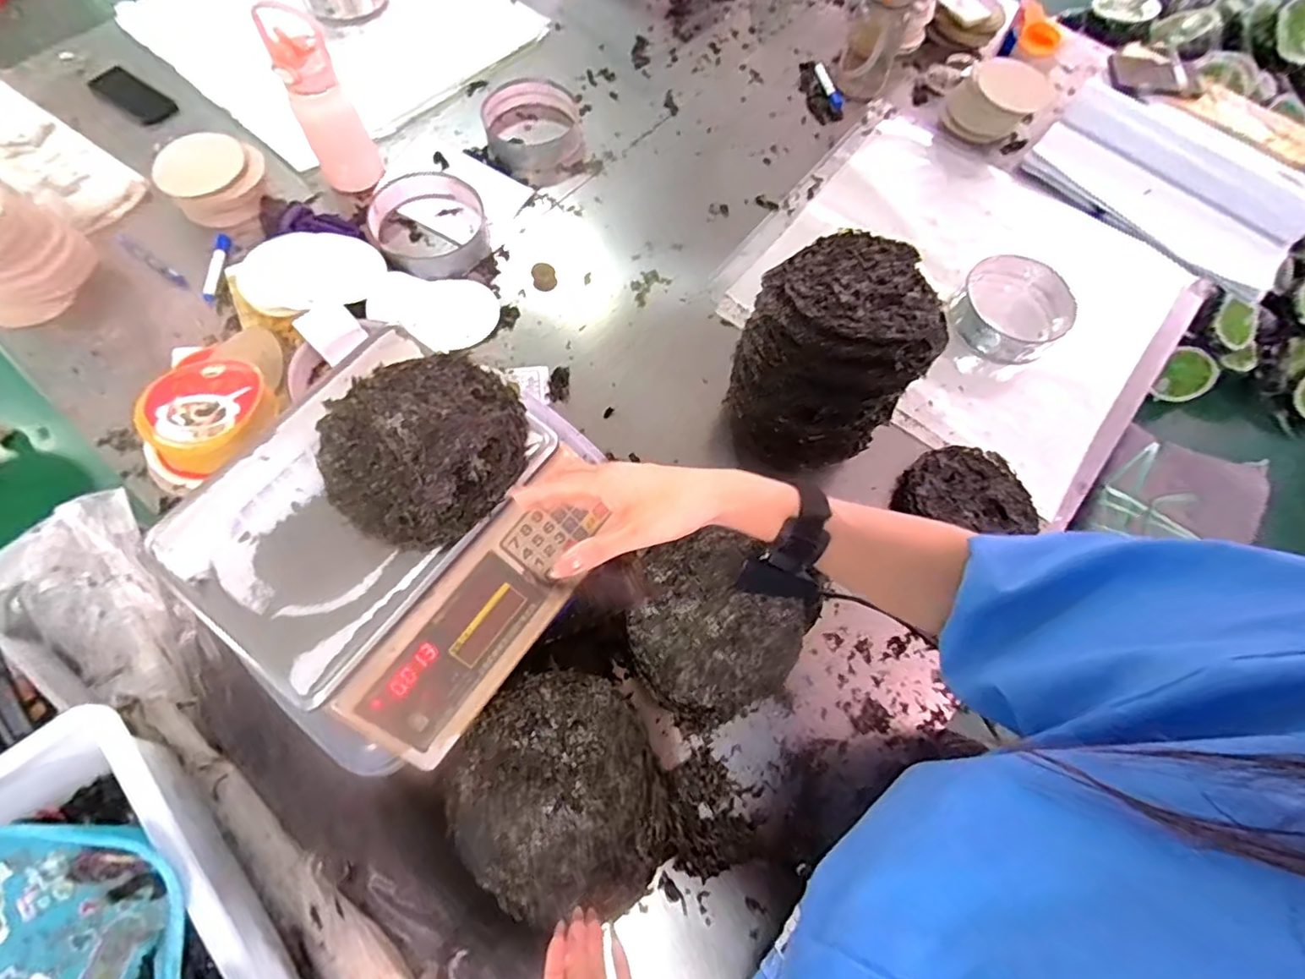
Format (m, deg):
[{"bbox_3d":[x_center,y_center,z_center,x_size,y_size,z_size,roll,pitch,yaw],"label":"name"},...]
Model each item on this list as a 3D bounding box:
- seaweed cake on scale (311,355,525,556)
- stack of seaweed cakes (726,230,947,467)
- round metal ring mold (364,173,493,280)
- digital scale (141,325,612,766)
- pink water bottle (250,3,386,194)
[{"bbox_3d":[-0.209,-0.047,0.540,0.179,0.052,0.191,21,69,5],"label":"seaweed cake on scale"},{"bbox_3d":[0.214,-0.171,0.769,0.208,0.288,0.174,-24,72,-12],"label":"stack of seaweed cakes"},{"bbox_3d":[-0.371,-0.440,0.991,0.186,0.046,0.193,1,68,-3],"label":"round metal ring mold"},{"bbox_3d":[-0.237,0.044,0.576,0.301,0.116,0.325,36,70,11],"label":"digital scale"},{"bbox_3d":[-0.527,-0.616,0.948,0.097,0.243,0.082,-29,72,-14],"label":"pink water bottle"}]

